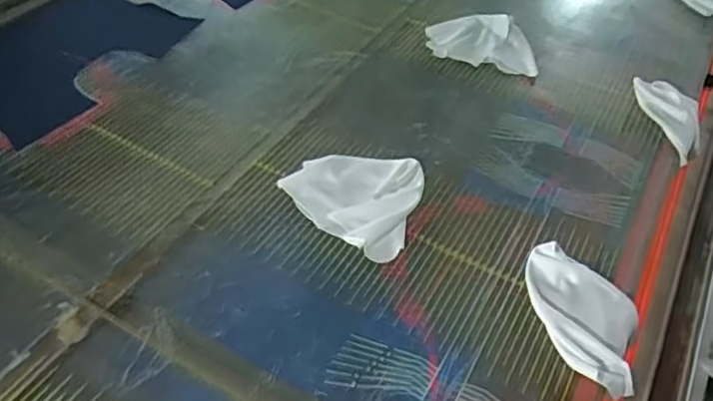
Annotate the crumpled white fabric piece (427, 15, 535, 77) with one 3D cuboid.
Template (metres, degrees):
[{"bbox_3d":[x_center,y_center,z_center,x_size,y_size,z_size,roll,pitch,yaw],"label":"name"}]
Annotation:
[{"bbox_3d":[0.224,-0.291,1.157,0.193,0.029,0.161,4,46,0],"label":"crumpled white fabric piece"}]

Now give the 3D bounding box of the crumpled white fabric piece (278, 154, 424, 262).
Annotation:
[{"bbox_3d":[-0.008,-0.009,0.859,0.177,0.023,0.160,16,47,11],"label":"crumpled white fabric piece"}]

